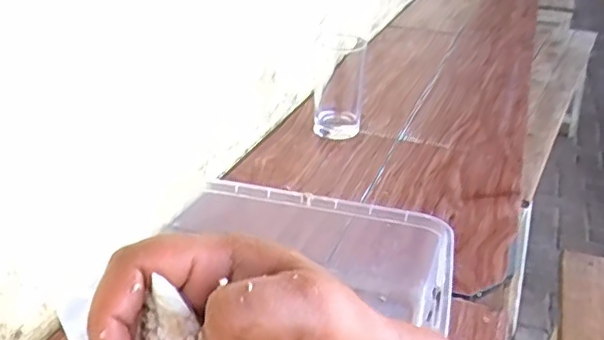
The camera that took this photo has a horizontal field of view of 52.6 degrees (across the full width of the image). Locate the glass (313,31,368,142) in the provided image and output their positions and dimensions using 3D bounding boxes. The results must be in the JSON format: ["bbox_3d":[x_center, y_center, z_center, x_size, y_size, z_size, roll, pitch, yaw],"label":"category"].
[{"bbox_3d":[0.048,-0.106,0.787,0.058,0.125,0.057,1,26,-3],"label":"glass"}]

